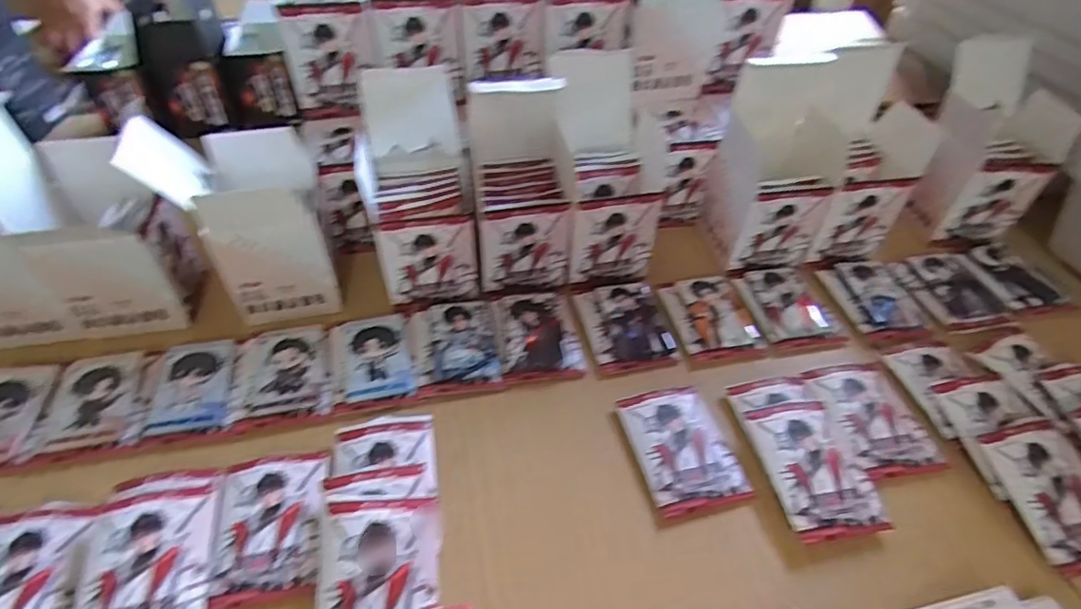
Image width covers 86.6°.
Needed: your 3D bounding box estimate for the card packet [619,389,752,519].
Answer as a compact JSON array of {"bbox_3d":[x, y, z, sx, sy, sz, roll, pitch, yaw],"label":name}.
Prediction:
[{"bbox_3d":[0.110,0.110,0.448,0.073,0.008,0.101,-9,50,-12],"label":"card packet"}]

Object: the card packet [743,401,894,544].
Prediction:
[{"bbox_3d":[0.206,0.120,0.427,0.073,0.009,0.100,-6,54,-9],"label":"card packet"}]

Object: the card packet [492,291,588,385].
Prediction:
[{"bbox_3d":[-0.002,0.026,0.521,0.074,0.017,0.095,-6,50,-9],"label":"card packet"}]

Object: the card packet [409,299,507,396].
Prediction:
[{"bbox_3d":[-0.074,0.035,0.507,0.073,0.014,0.096,-7,50,-10],"label":"card packet"}]

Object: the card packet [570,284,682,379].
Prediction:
[{"bbox_3d":[0.078,0.016,0.536,0.073,0.017,0.111,-8,50,-11],"label":"card packet"}]

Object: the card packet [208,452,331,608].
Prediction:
[{"bbox_3d":[-0.184,0.147,0.394,0.069,0.007,0.100,-9,50,-11],"label":"card packet"}]

